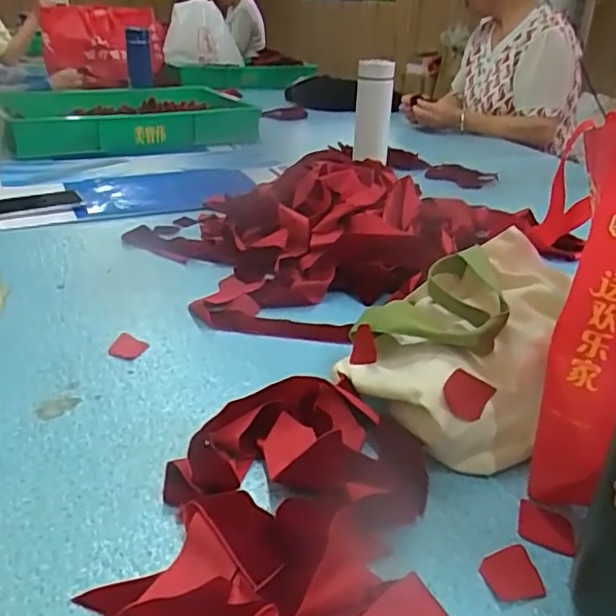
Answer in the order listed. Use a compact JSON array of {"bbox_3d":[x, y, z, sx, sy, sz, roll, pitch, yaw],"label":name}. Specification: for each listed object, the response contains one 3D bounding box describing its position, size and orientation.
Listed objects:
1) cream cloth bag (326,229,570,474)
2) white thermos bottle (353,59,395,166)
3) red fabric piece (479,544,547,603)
[{"bbox_3d":[0.123,0.024,0.532,0.165,0.099,0.218,13,29,20],"label":"cream cloth bag"},{"bbox_3d":[0.120,-0.358,1.140,0.065,0.174,0.062,7,27,9],"label":"white thermos bottle"},{"bbox_3d":[0.124,0.162,0.380,0.035,0.004,0.035,-4,27,-13],"label":"red fabric piece"}]

